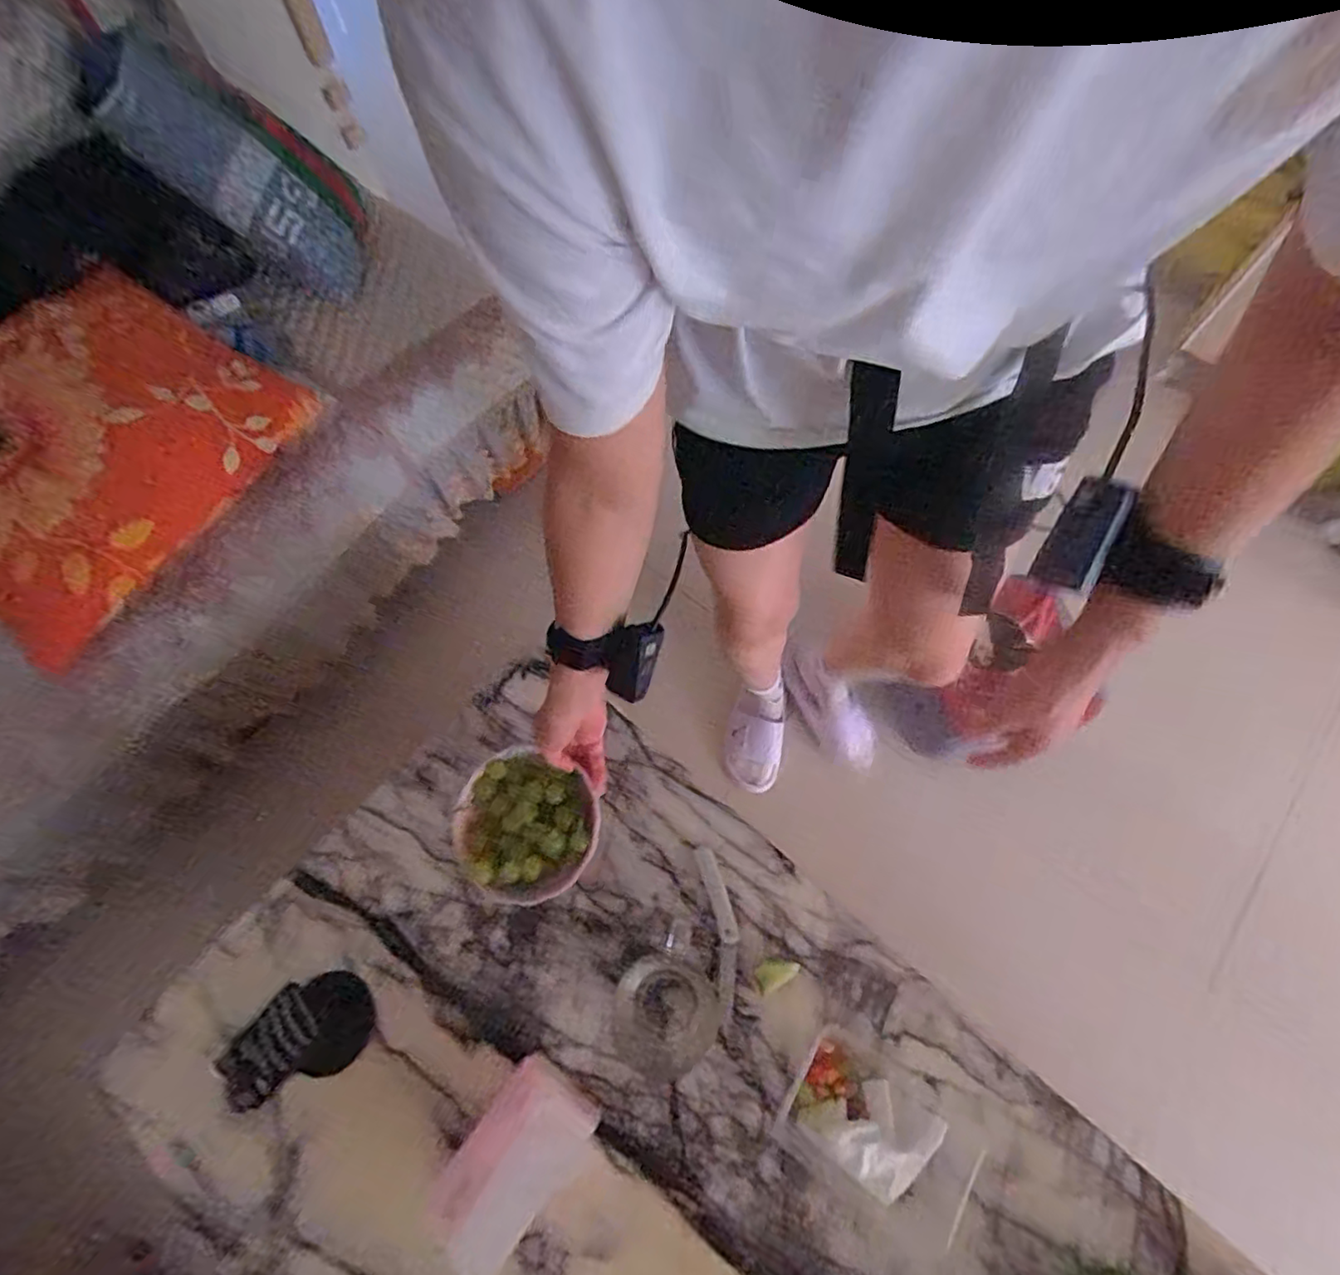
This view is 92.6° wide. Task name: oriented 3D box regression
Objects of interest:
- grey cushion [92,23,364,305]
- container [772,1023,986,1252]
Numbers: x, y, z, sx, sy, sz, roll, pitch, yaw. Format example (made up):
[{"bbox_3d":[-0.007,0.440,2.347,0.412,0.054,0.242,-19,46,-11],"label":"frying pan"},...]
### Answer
[{"bbox_3d":[-0.719,-0.799,1.103,0.486,0.143,0.260,43,73,-5],"label":"grey cushion"},{"bbox_3d":[0.194,0.465,0.602,0.173,0.040,0.123,27,70,13],"label":"container"}]

